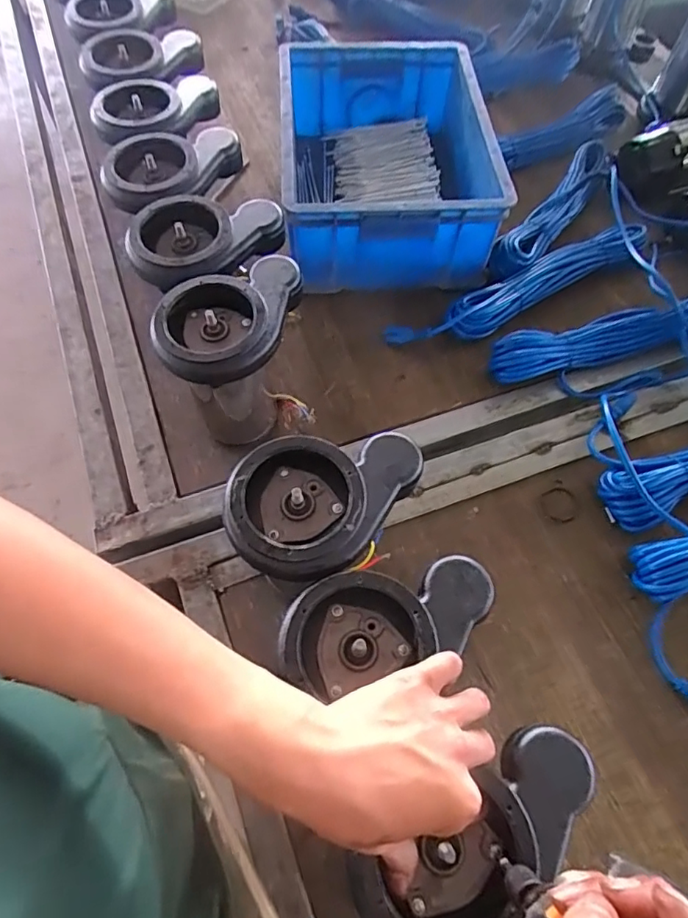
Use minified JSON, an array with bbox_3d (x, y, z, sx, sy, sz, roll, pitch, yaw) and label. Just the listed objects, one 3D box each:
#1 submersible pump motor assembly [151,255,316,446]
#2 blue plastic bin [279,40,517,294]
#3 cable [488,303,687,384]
[{"bbox_3d":[-0.112,-0.099,0.617,0.160,0.188,0.126,-19,63,-12],"label":"submersible pump motor assembly"},{"bbox_3d":[0.059,-0.464,0.836,0.296,0.130,0.432,-2,61,-3],"label":"blue plastic bin"},{"bbox_3d":[0.357,-0.162,0.729,0.351,0.059,0.066,-12,62,-9],"label":"cable"}]

